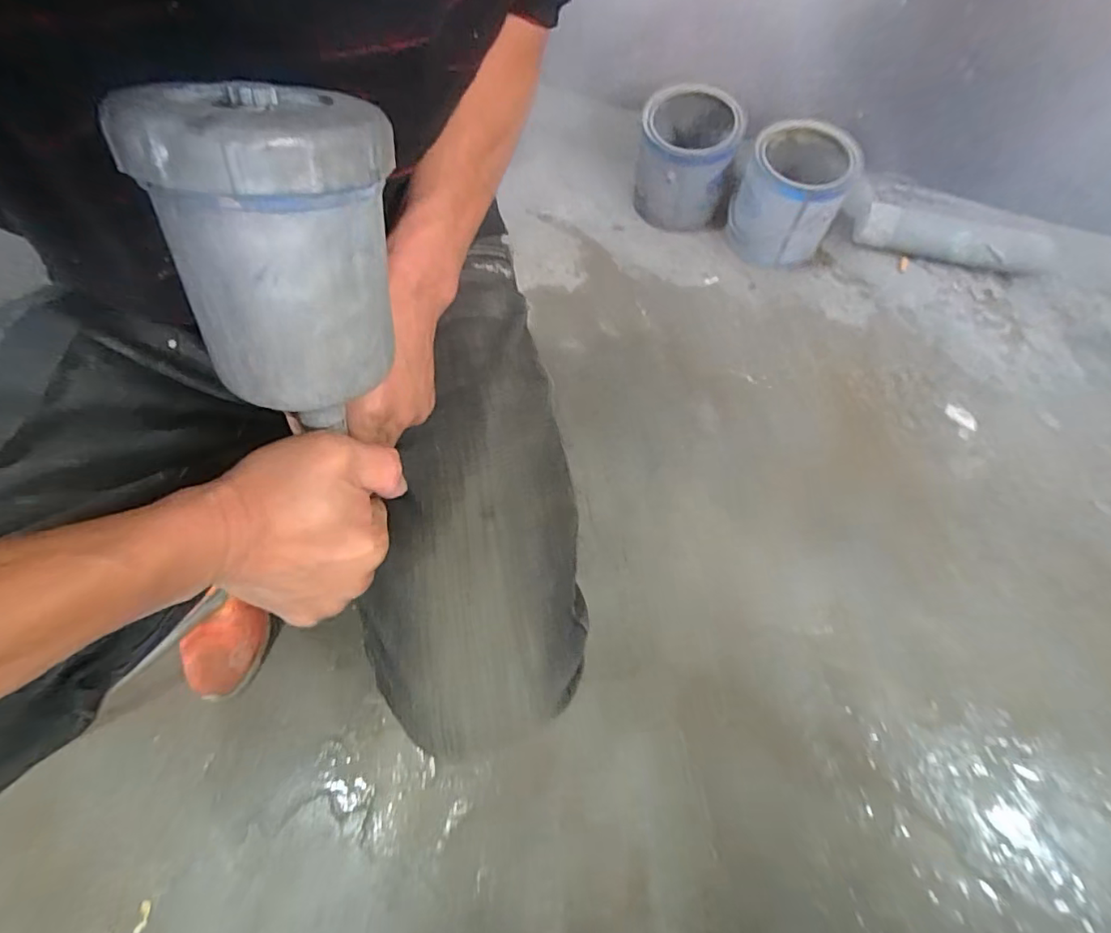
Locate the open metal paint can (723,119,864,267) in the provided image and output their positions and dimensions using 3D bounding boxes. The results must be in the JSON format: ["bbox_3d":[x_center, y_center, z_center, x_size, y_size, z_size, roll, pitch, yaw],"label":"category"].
[{"bbox_3d":[0.364,-0.431,0.837,0.158,0.163,0.148,27,71,10],"label":"open metal paint can"}]

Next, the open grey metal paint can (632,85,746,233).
[{"bbox_3d":[0.213,-0.502,0.881,0.153,0.156,0.158,13,69,5],"label":"open grey metal paint can"}]

